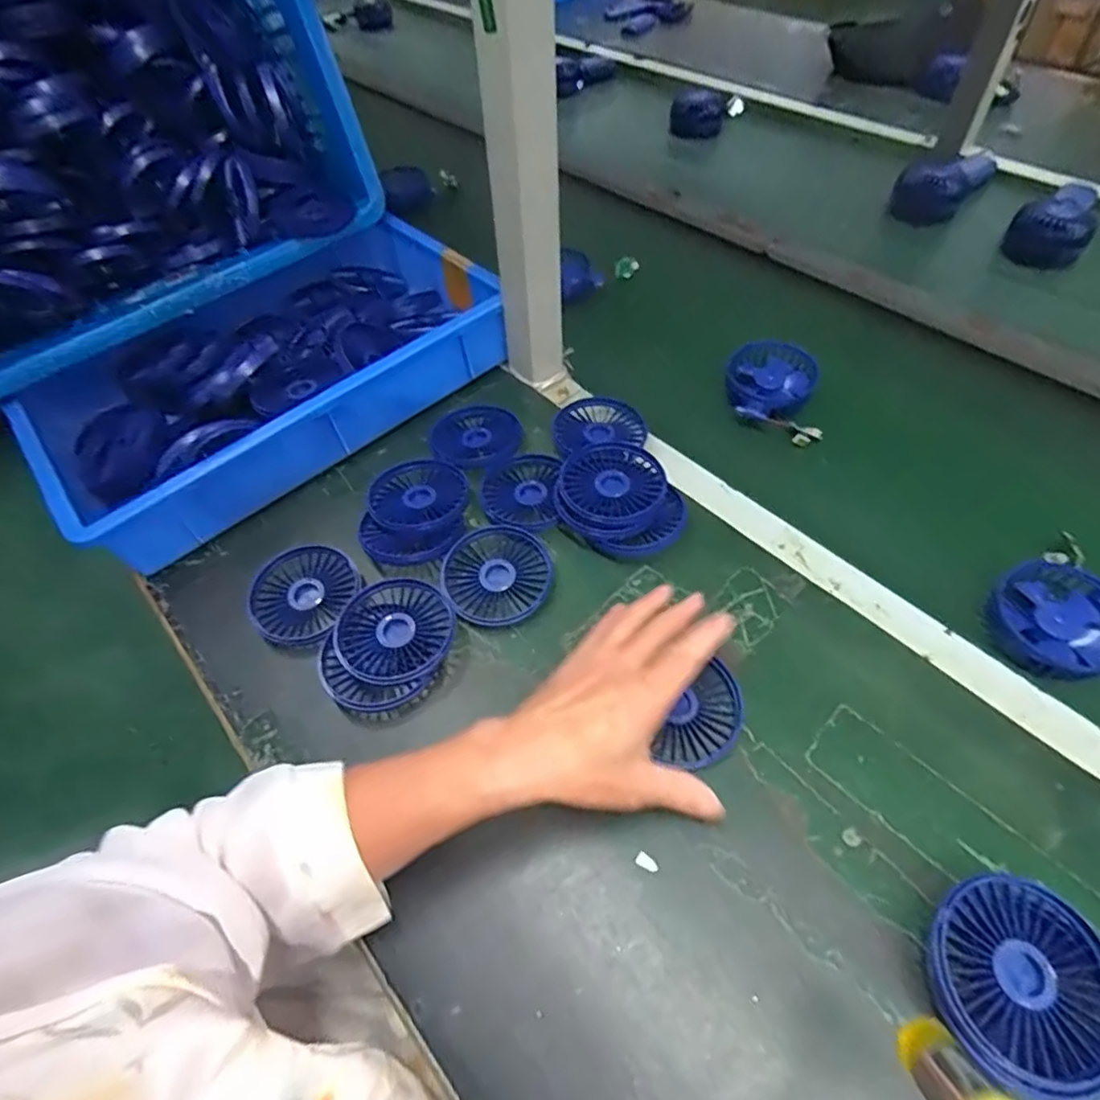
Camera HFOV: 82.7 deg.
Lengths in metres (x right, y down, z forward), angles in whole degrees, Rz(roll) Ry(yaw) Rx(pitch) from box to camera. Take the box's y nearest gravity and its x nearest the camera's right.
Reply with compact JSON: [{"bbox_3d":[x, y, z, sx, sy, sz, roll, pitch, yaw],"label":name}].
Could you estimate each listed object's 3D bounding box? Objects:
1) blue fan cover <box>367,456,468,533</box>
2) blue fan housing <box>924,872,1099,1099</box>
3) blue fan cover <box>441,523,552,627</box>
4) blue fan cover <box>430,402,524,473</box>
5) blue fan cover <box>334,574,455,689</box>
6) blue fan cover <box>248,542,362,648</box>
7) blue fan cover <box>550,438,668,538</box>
[{"bbox_3d":[-0.117,-0.049,0.546,0.085,0.017,0.084,-5,55,0],"label":"blue fan cover"},{"bbox_3d":[0.240,0.222,0.323,0.088,0.037,0.093,-2,55,2],"label":"blue fan housing"},{"bbox_3d":[-0.042,0.022,0.507,0.085,0.020,0.087,-23,57,-12],"label":"blue fan cover"},{"bbox_3d":[-0.070,-0.110,0.596,0.082,0.010,0.087,3,55,6],"label":"blue fan cover"},{"bbox_3d":[-0.117,0.064,0.478,0.086,0.018,0.088,-27,58,-15],"label":"blue fan cover"},{"bbox_3d":[-0.199,0.038,0.512,0.085,0.019,0.090,-32,59,-18],"label":"blue fan cover"},{"bbox_3d":[0.052,-0.054,0.526,0.086,0.011,0.096,35,70,23],"label":"blue fan cover"}]

